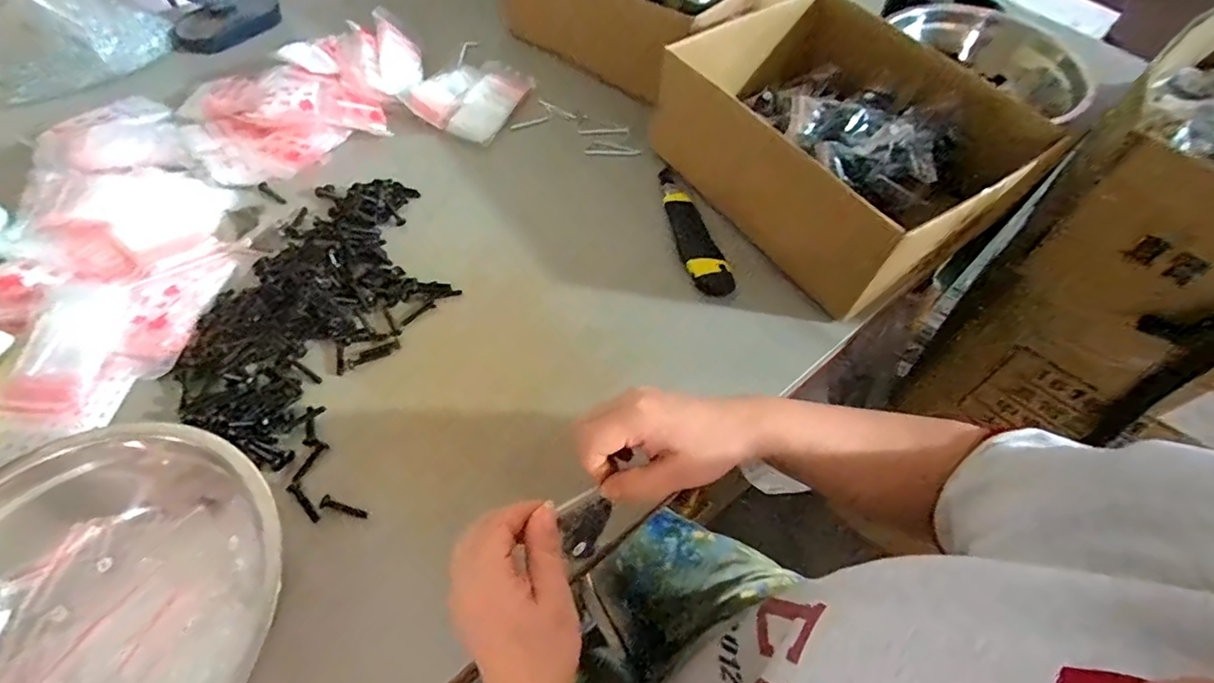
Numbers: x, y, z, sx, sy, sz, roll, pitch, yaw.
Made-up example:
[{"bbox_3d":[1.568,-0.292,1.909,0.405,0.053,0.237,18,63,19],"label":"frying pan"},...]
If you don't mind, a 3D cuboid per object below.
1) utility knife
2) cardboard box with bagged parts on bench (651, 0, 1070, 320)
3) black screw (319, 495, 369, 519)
[{"bbox_3d":[0.086,-0.120,0.611,0.043,0.036,0.183,-14,60,-12],"label":"utility knife"},{"bbox_3d":[0.247,-0.223,0.593,0.284,0.128,0.343,-36,66,-21],"label":"cardboard box with bagged parts on bench"},{"bbox_3d":[-0.209,0.133,0.445,0.039,0.006,0.009,15,58,6],"label":"black screw"}]

